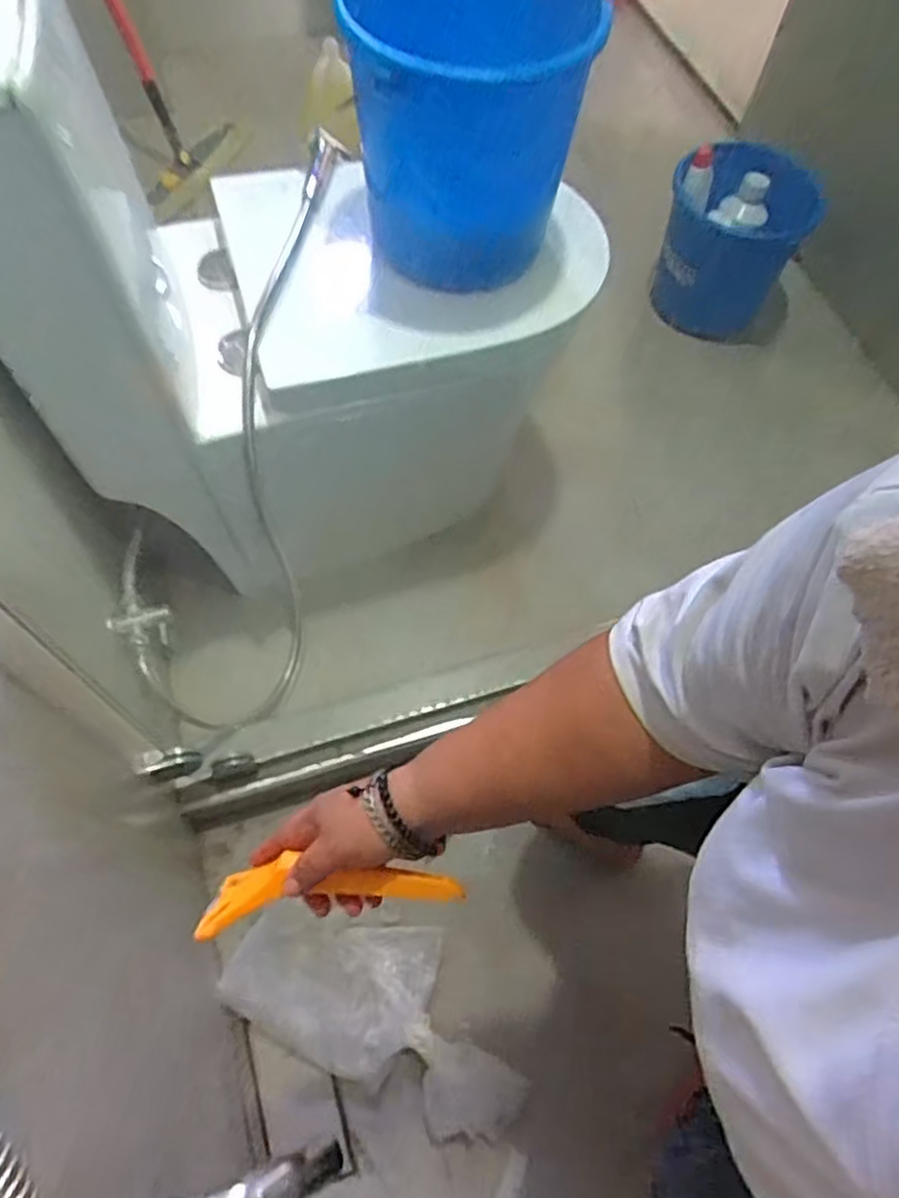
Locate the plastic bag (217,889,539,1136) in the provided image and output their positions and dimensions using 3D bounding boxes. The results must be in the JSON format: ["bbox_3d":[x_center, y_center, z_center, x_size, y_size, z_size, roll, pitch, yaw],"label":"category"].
[{"bbox_3d":[-0.076,0.496,0.914,0.377,0.052,0.188,25,64,10],"label":"plastic bag"}]

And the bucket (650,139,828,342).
[{"bbox_3d":[0.494,-0.626,1.319,0.234,0.282,0.246,1,63,-2],"label":"bucket"}]

